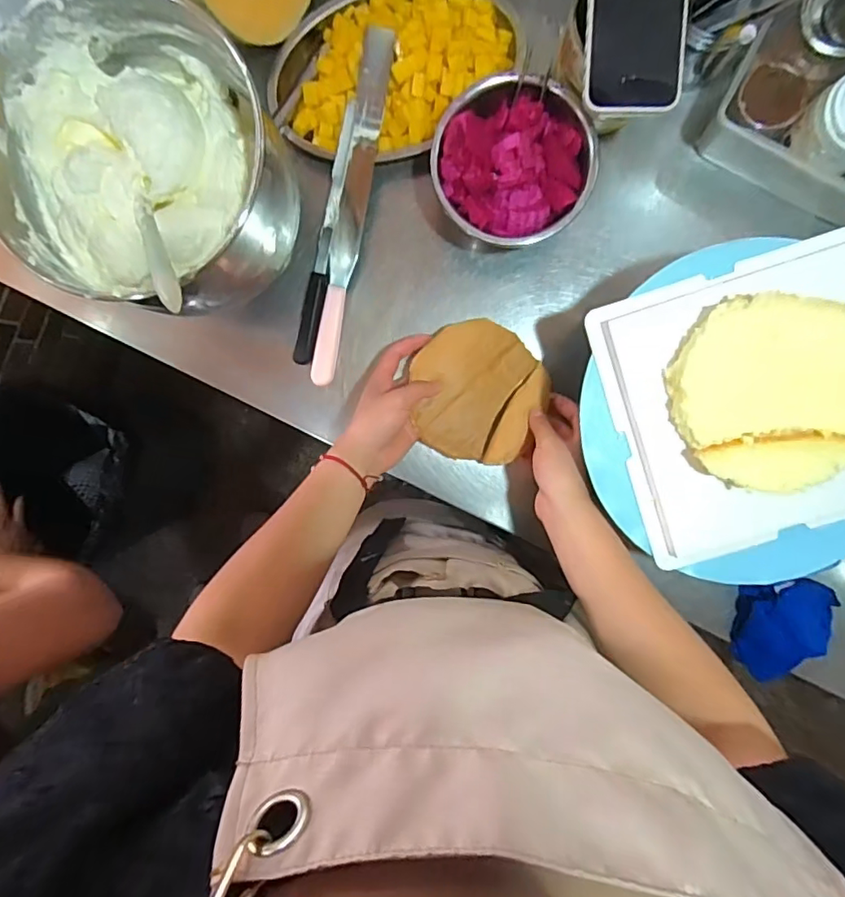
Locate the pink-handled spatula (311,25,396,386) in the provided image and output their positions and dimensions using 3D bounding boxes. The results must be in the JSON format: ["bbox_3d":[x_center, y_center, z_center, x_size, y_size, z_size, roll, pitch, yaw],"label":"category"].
[{"bbox_3d":[-0.076,-0.248,0.584,0.031,0.033,0.358,12,96,2],"label":"pink-handled spatula"}]

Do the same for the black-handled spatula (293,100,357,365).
[{"bbox_3d":[-0.102,-0.225,0.588,0.021,0.015,0.268,15,96,1],"label":"black-handled spatula"}]

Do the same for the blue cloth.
[{"bbox_3d":[0.403,0.198,0.607,0.105,0.038,0.125,2,95,3],"label":"blue cloth"}]

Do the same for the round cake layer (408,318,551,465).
[{"bbox_3d":[0.061,-0.060,0.588,0.137,0.031,0.143,0,95,3],"label":"round cake layer"}]

